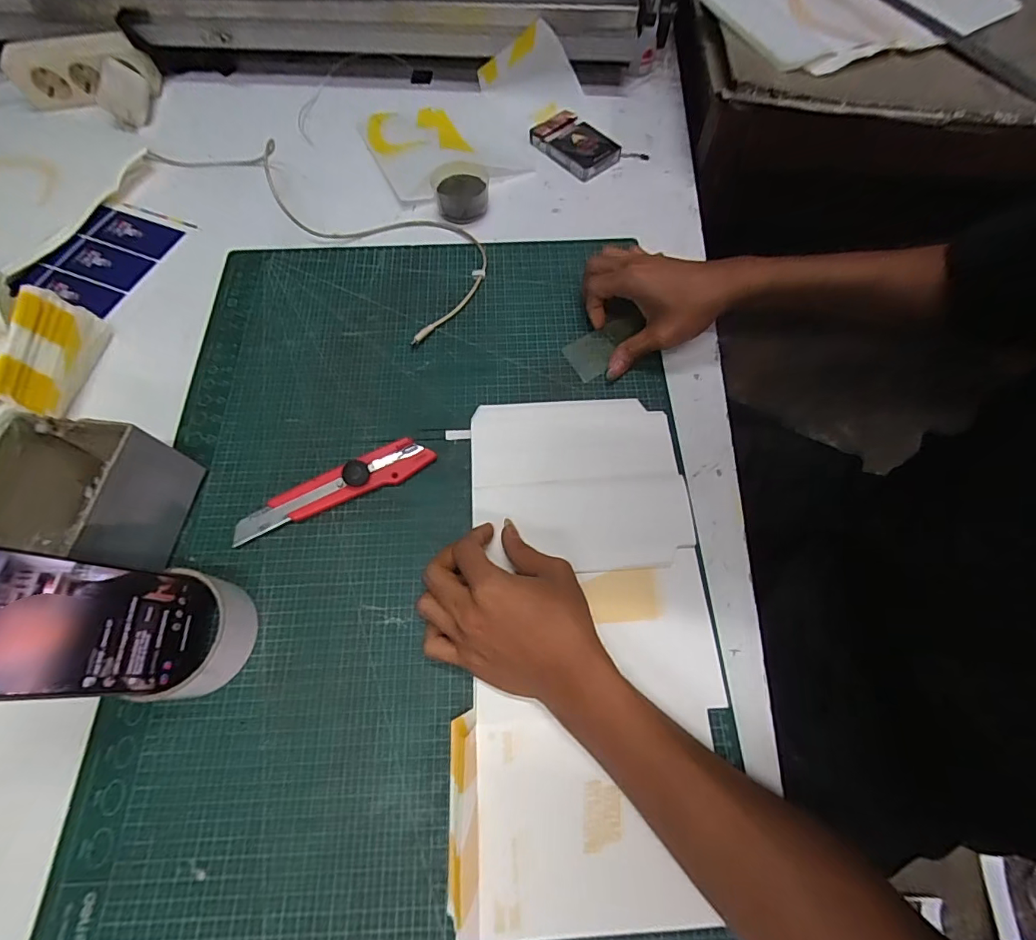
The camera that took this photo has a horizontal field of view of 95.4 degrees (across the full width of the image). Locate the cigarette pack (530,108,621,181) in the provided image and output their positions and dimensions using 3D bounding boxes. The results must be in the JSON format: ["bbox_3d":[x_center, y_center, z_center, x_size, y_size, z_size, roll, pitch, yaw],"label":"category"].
[{"bbox_3d":[0.070,-0.395,0.570,0.071,0.017,0.103,-37,70,-14],"label":"cigarette pack"}]

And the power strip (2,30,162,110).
[{"bbox_3d":[-0.575,-0.525,0.613,0.175,0.058,0.034,-10,66,-4],"label":"power strip"}]

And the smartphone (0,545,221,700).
[{"bbox_3d":[-0.260,0.087,0.267,0.007,0.175,0.074,-15,64,20],"label":"smartphone"}]

